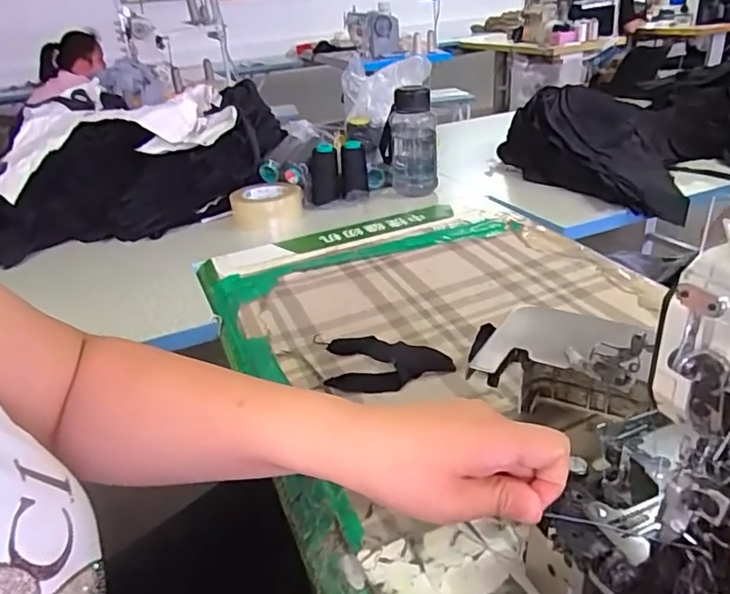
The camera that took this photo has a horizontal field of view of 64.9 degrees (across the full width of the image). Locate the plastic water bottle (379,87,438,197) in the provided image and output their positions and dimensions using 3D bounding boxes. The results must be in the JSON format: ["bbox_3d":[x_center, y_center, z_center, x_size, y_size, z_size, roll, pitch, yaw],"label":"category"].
[{"bbox_3d":[0.080,-0.290,1.061,0.100,0.182,0.089,-6,28,2],"label":"plastic water bottle"}]

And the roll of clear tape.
[{"bbox_3d":[-0.176,-0.153,1.033,0.117,0.074,0.117,-5,28,3],"label":"roll of clear tape"}]

